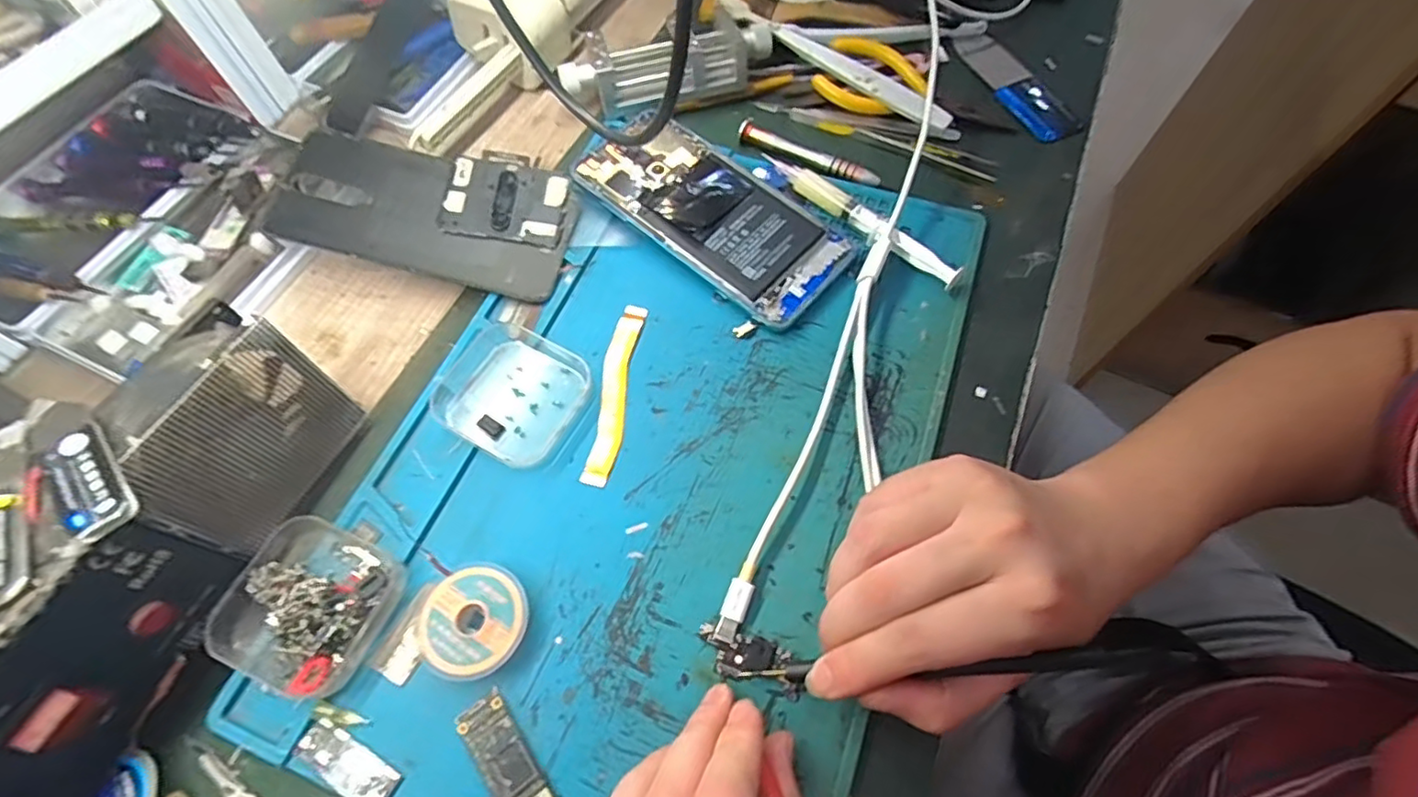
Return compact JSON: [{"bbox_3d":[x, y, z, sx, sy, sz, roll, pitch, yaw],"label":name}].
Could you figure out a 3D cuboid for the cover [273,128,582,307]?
[{"bbox_3d":[-0.158,-0.106,0.349,0.156,0.007,0.076,13,72,-2],"label":"cover"}]

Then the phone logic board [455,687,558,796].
[{"bbox_3d":[-0.076,0.146,0.238,0.020,0.005,0.064,-35,69,-16],"label":"phone logic board"}]

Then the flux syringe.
[{"bbox_3d":[0.084,-0.106,0.352,0.013,0.014,0.137,-40,71,-18],"label":"flux syringe"}]

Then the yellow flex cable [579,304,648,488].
[{"bbox_3d":[-0.048,-0.005,0.315,0.017,0.004,0.101,6,64,2],"label":"yellow flex cable"}]

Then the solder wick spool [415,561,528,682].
[{"bbox_3d":[-0.098,0.094,0.261,0.041,0.011,0.045,0,64,-1],"label":"solder wick spool"}]

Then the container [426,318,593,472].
[{"bbox_3d":[-0.099,-0.005,0.311,0.071,0.012,0.064,26,66,11],"label":"container"}]

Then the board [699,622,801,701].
[{"bbox_3d":[0.016,0.108,0.255,0.045,0.005,0.020,17,65,14],"label":"board"}]

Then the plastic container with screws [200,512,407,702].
[{"bbox_3d":[-0.171,0.085,0.259,0.066,0.020,0.062,23,66,10],"label":"plastic container with screws"}]

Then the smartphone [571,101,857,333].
[{"bbox_3d":[0.001,-0.108,0.355,0.159,0.015,0.074,37,69,16],"label":"smartphone"}]

